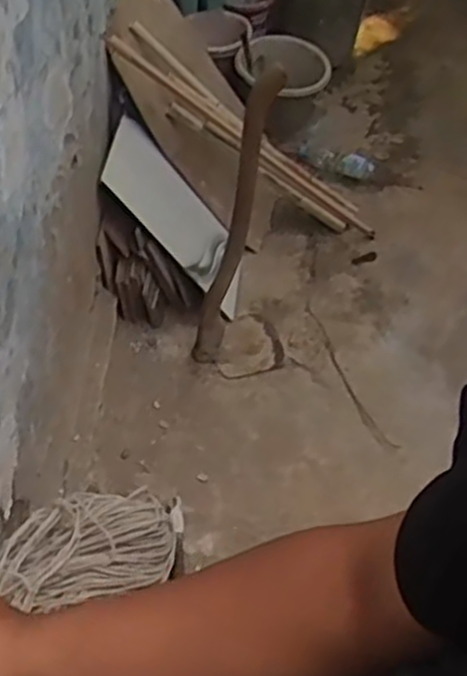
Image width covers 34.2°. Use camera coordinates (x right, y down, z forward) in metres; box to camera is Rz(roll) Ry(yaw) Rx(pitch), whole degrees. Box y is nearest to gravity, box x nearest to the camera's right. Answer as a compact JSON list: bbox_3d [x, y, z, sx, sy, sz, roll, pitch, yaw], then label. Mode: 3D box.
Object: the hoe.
[{"bbox_3d":[0.036,-0.211,1.615,0.209,0.734,0.194,6,51,1],"label":"hoe"}]

